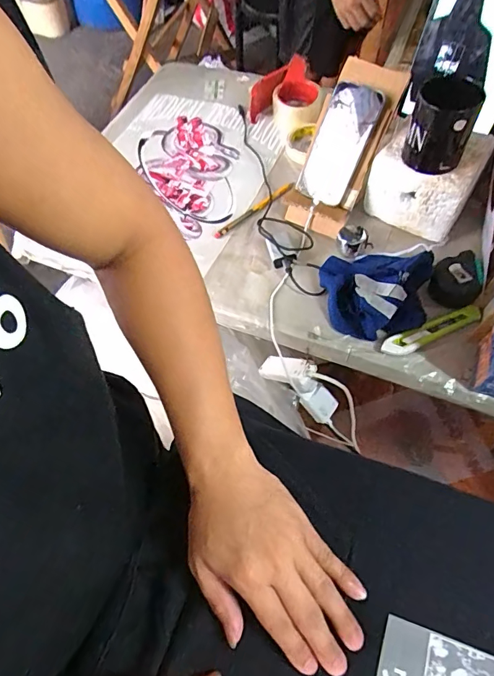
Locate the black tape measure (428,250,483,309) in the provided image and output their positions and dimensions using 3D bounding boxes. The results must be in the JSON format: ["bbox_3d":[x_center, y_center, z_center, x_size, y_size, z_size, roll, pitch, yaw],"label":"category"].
[{"bbox_3d":[0.307,-0.091,0.630,0.067,0.045,0.084,25,64,16],"label":"black tape measure"}]

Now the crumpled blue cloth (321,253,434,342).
[{"bbox_3d":[0.188,-0.071,0.616,0.147,0.054,0.138,-6,60,0],"label":"crumpled blue cloth"}]

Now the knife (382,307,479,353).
[{"bbox_3d":[0.260,-0.012,0.597,0.161,0.016,0.027,-23,61,-10],"label":"knife"}]

